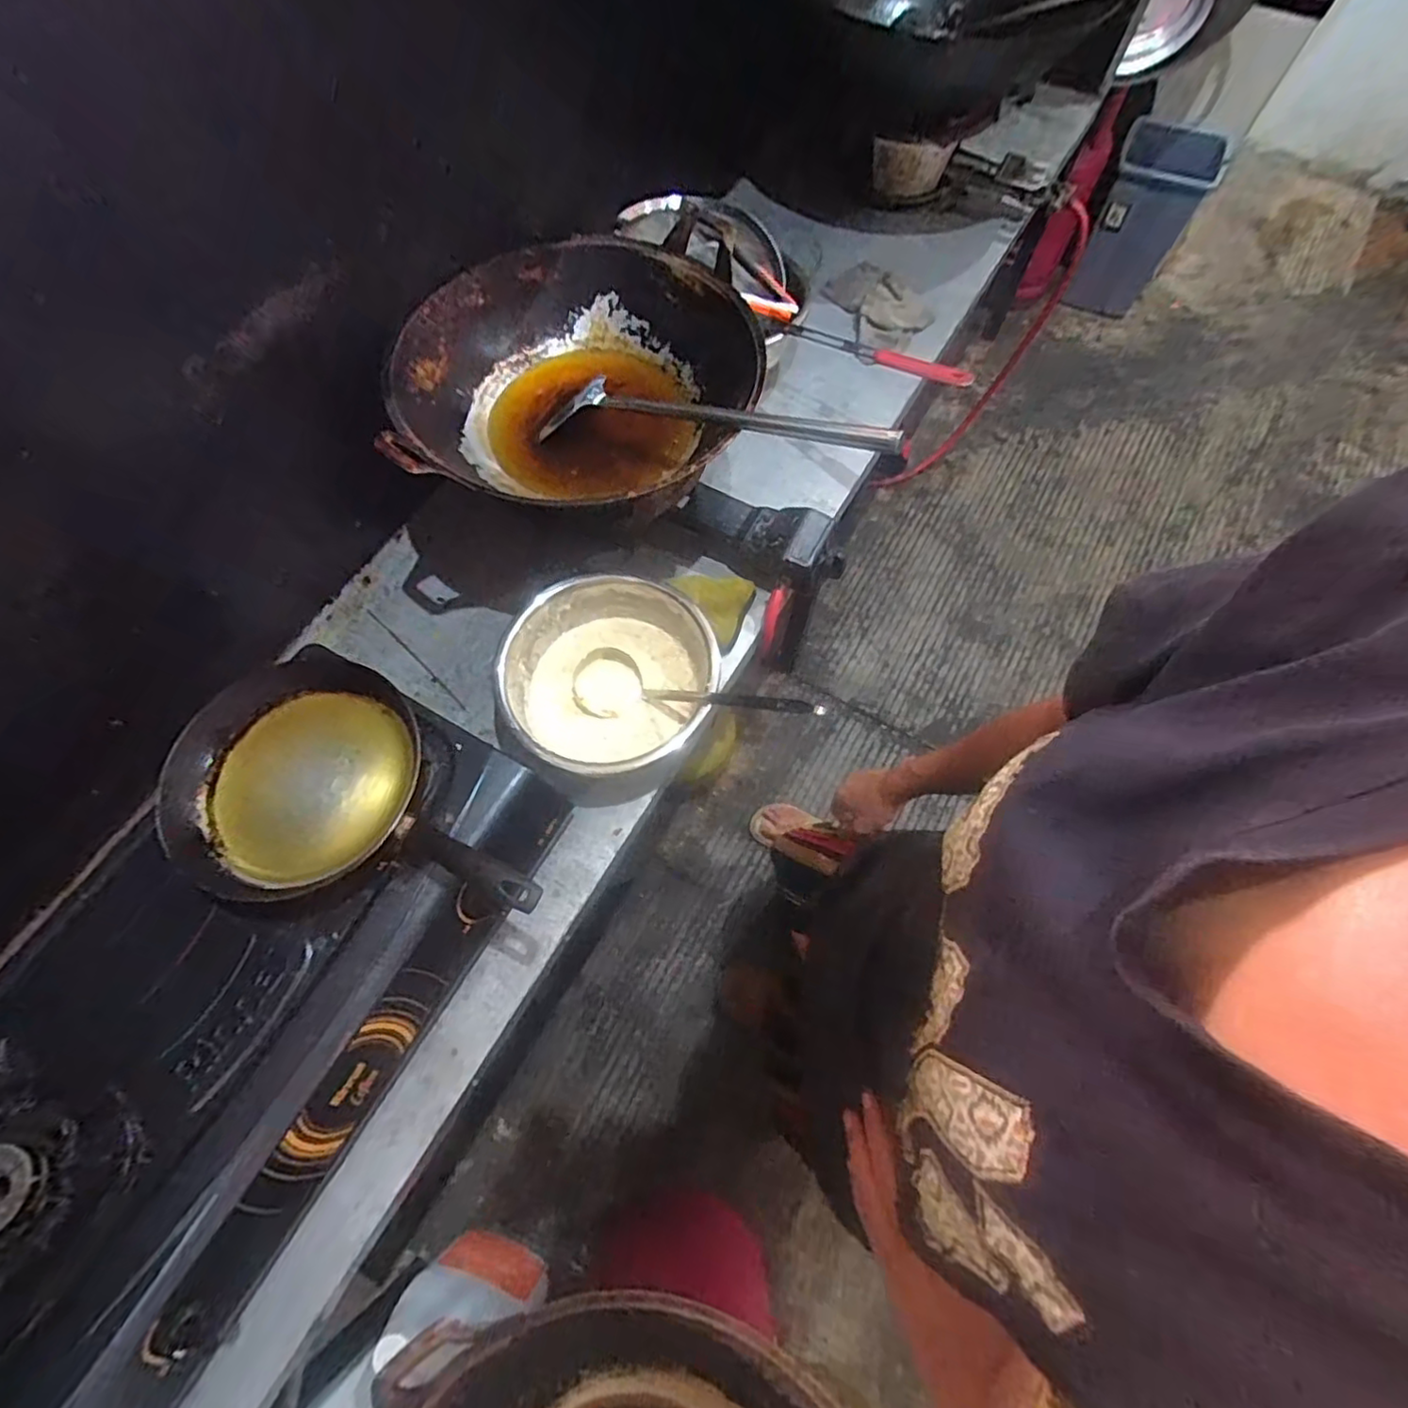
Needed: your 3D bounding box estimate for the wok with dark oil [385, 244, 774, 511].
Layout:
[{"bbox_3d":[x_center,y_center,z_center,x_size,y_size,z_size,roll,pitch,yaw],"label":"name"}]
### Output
[{"bbox_3d":[-0.161,-0.423,0.861,0.440,0.140,0.465,0,66,-1],"label":"wok with dark oil"}]

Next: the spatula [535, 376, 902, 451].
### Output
[{"bbox_3d":[-0.011,-0.345,0.783,0.513,0.041,0.087,20,66,27],"label":"spatula"}]

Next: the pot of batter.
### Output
[{"bbox_3d":[-0.124,-0.027,0.839,0.254,0.116,0.257,0,66,-1],"label":"pot of batter"}]

